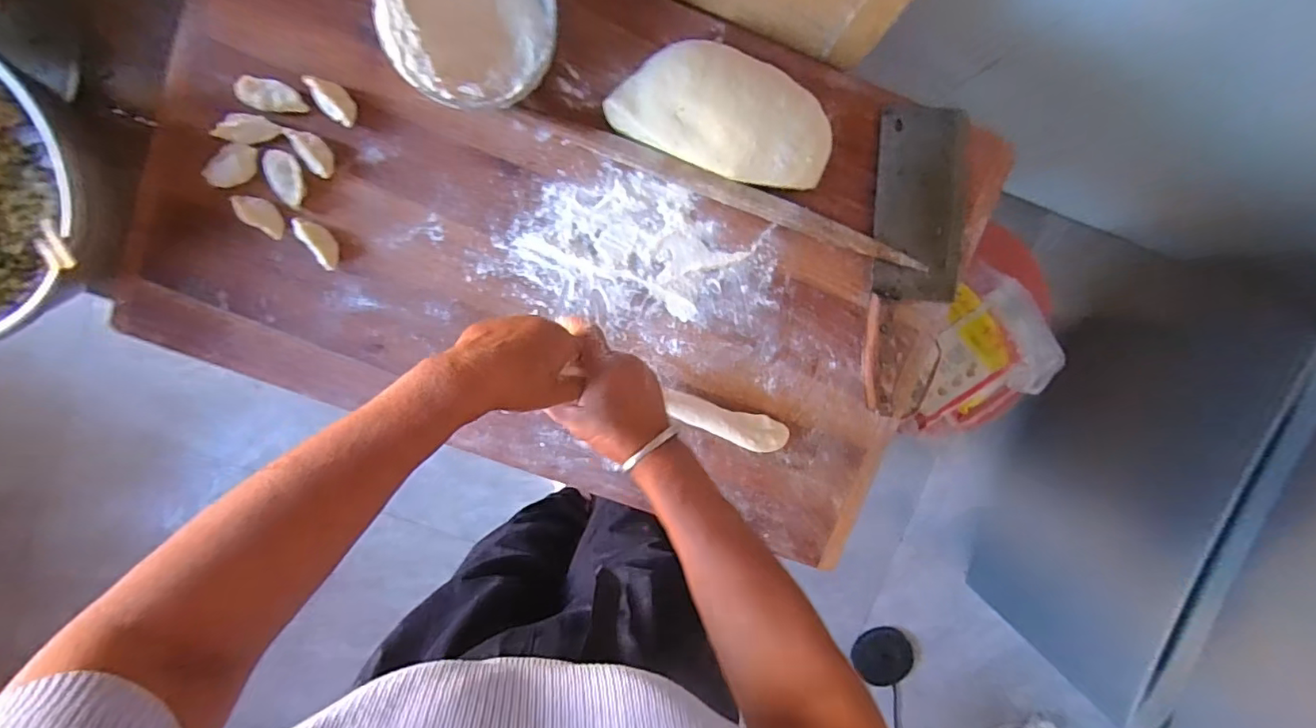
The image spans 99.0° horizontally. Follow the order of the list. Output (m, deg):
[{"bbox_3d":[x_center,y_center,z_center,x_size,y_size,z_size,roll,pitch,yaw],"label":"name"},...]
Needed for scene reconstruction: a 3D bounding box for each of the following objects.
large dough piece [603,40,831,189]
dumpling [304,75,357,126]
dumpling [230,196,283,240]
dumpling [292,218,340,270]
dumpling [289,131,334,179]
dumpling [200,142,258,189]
[{"bbox_3d":[0.066,-0.232,0.523,0.203,0.054,0.103,21,98,-5],"label":"large dough piece"},{"bbox_3d":[-0.300,-0.244,0.519,0.048,0.019,0.026,44,95,-8],"label":"dumpling"},{"bbox_3d":[-0.374,-0.140,0.529,0.047,0.021,0.026,38,96,-7],"label":"dumpling"},{"bbox_3d":[-0.322,-0.116,0.533,0.022,0.018,0.051,-34,99,3],"label":"dumpling"},{"bbox_3d":[-0.319,-0.196,0.522,0.022,0.013,0.045,-28,99,2],"label":"dumpling"},{"bbox_3d":[-0.400,-0.188,0.528,0.049,0.019,0.030,-39,98,4],"label":"dumpling"}]

